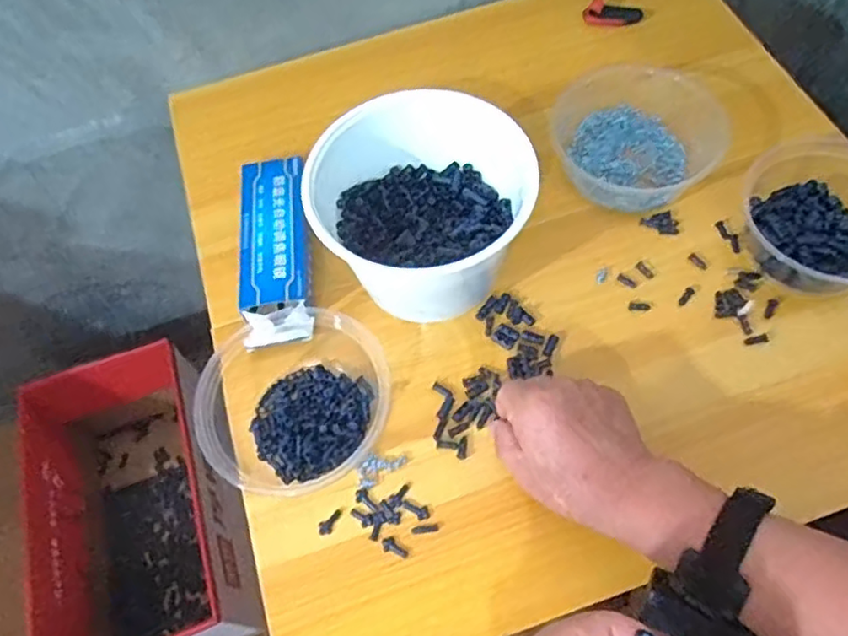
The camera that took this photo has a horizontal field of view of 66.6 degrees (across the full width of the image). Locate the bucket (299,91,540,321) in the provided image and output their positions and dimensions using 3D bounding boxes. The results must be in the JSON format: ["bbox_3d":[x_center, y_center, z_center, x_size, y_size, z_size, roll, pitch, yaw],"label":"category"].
[{"bbox_3d":[-0.003,-0.081,0.509,0.163,0.108,0.144,-31,66,-12],"label":"bucket"}]

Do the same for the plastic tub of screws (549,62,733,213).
[{"bbox_3d":[0.178,-0.155,0.566,0.151,0.057,0.115,27,68,16],"label":"plastic tub of screws"}]

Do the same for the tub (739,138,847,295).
[{"bbox_3d":[0.315,-0.073,0.511,0.144,0.066,0.135,-37,67,-15],"label":"tub"}]

